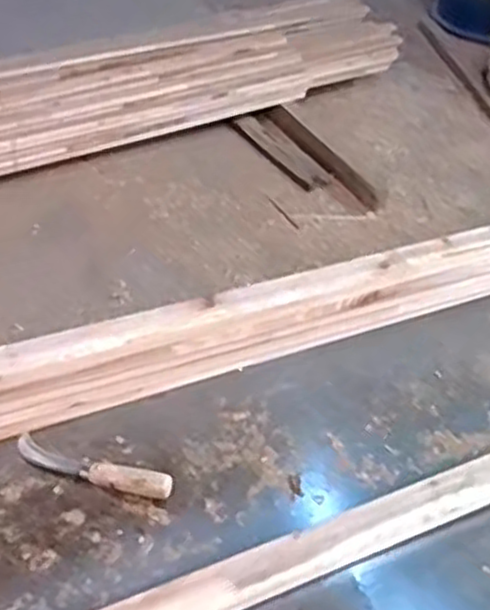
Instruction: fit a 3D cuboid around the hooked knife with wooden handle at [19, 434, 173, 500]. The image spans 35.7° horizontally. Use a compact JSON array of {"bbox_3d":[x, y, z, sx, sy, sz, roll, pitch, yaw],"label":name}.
[{"bbox_3d":[-0.159,0.166,0.783,0.175,0.025,0.029,17,42,14],"label":"hooked knife with wooden handle"}]

